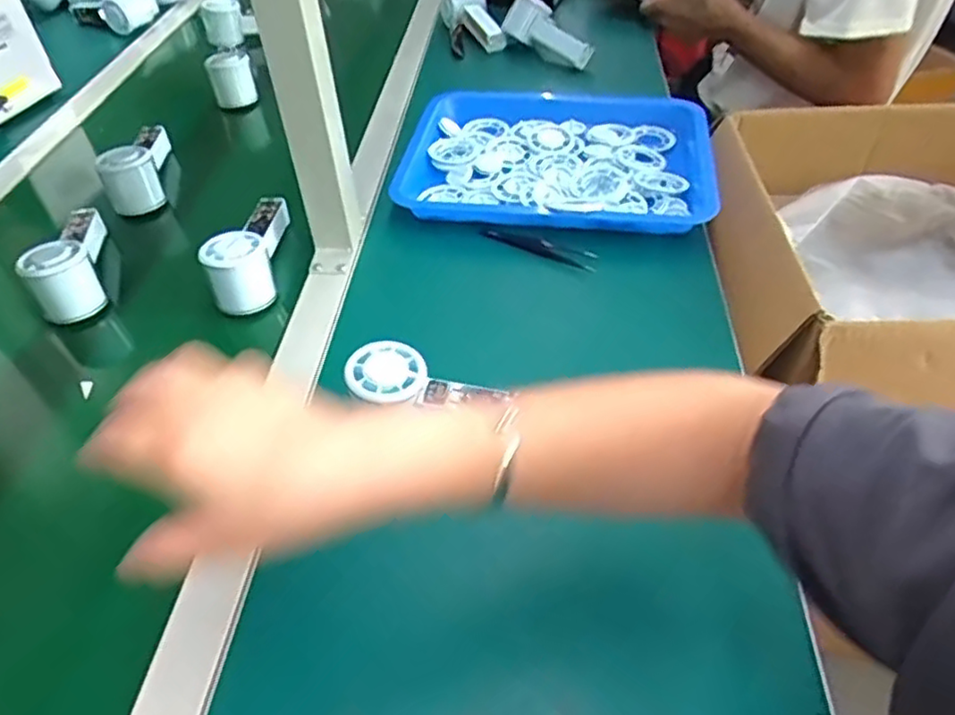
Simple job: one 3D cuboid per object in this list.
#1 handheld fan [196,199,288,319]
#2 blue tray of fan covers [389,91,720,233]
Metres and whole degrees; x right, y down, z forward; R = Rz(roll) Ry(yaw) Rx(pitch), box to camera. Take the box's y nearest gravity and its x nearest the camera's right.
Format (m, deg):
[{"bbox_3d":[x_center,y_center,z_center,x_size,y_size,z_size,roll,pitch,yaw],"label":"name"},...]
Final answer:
[{"bbox_3d":[-0.218,-0.109,0.646,0.055,0.059,0.142,-5,47,-3],"label":"handheld fan"},{"bbox_3d":[0.086,-0.230,0.741,0.339,0.049,0.278,11,48,12],"label":"blue tray of fan covers"}]

